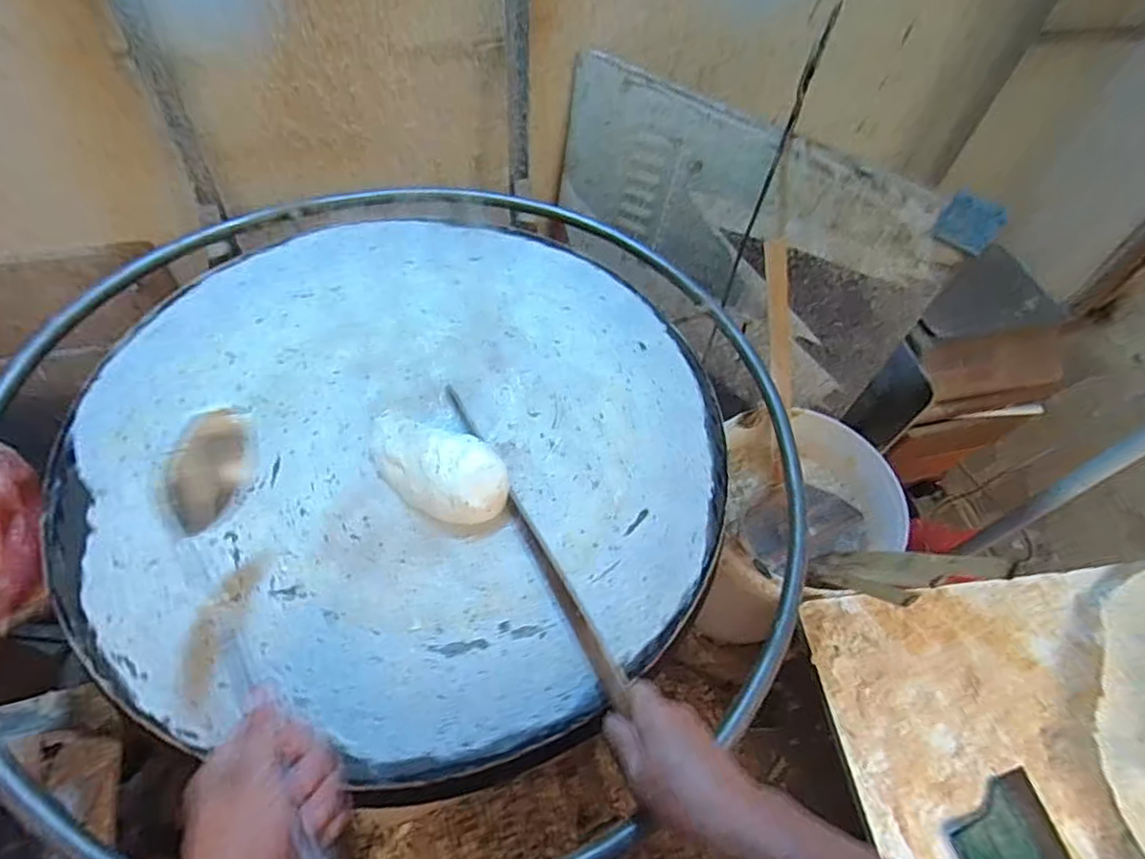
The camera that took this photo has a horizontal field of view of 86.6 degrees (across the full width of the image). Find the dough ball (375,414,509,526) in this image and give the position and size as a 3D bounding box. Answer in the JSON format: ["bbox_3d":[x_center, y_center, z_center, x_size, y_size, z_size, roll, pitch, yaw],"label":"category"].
[{"bbox_3d":[-0.132,0.034,0.565,0.153,0.042,0.071,25,58,13],"label":"dough ball"}]

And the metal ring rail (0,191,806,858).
[{"bbox_3d":[-0.165,0.000,0.650,0.827,0.073,0.828,2,55,-3],"label":"metal ring rail"}]

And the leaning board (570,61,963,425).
[{"bbox_3d":[0.238,-0.280,0.959,0.589,0.373,0.030,30,52,12],"label":"leaning board"}]

